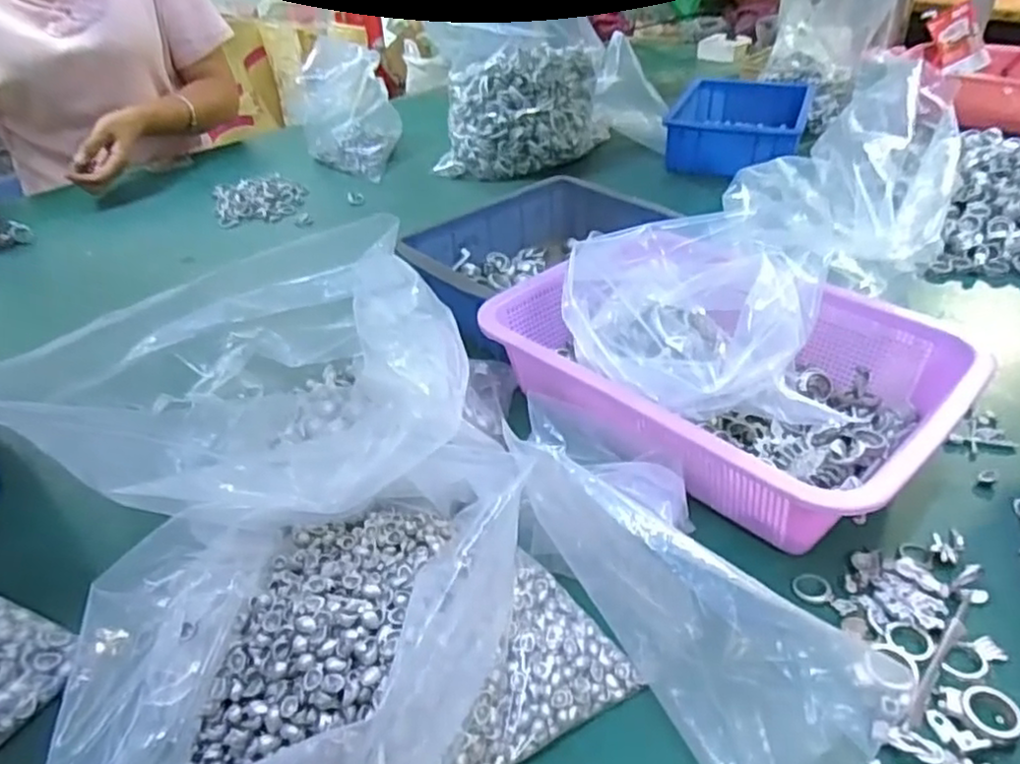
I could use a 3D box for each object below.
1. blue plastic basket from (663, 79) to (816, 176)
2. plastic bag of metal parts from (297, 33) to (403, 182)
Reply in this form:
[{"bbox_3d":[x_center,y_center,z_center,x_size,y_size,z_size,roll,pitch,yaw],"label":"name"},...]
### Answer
[{"bbox_3d":[0.340,-0.379,1.014,0.182,0.075,0.248,13,39,20],"label":"blue plastic basket"},{"bbox_3d":[-0.239,-0.395,0.977,0.125,0.151,0.131,6,37,10],"label":"plastic bag of metal parts"}]

